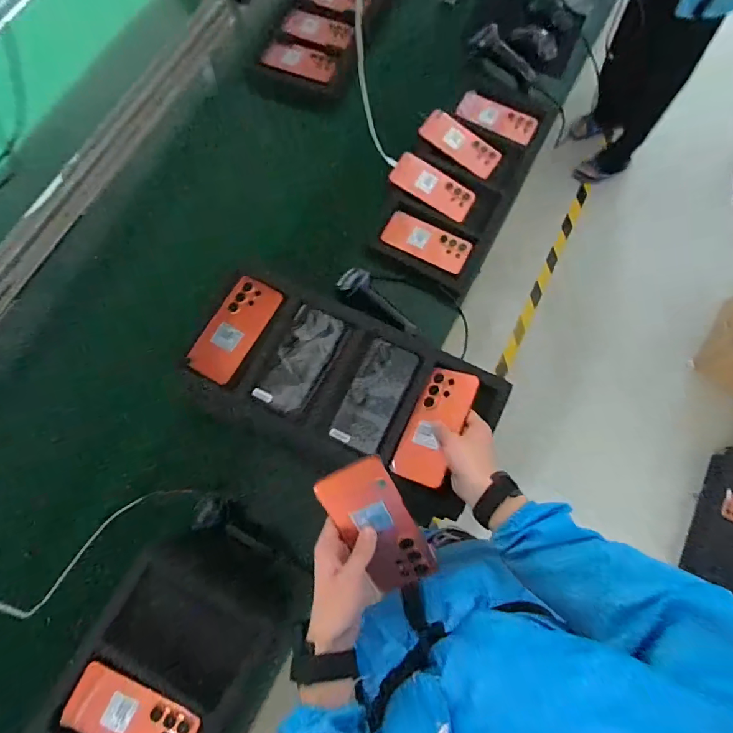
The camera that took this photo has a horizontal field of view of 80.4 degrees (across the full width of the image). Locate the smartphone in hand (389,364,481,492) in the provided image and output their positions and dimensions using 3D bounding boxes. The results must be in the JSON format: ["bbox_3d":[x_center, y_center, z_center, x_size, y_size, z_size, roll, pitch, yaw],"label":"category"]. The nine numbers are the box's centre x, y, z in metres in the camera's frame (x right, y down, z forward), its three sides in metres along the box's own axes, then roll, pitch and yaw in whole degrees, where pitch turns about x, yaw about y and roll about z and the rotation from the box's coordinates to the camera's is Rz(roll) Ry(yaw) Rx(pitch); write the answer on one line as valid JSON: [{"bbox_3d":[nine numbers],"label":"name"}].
[{"bbox_3d":[0.100,0.083,0.625,0.078,0.009,0.172,15,70,28],"label":"smartphone in hand"}]

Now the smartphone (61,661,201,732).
[{"bbox_3d":[-0.312,0.470,0.576,0.173,0.011,0.078,25,75,4],"label":"smartphone"}]

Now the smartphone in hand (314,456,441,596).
[{"bbox_3d":[0.016,0.180,0.486,0.078,0.015,0.167,-28,103,2],"label":"smartphone in hand"}]

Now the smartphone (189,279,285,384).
[{"bbox_3d":[-0.212,-0.061,0.697,0.077,0.010,0.176,28,77,9],"label":"smartphone"}]

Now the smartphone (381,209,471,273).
[{"bbox_3d":[0.123,-0.257,0.894,0.179,0.006,0.075,27,88,11],"label":"smartphone"}]

